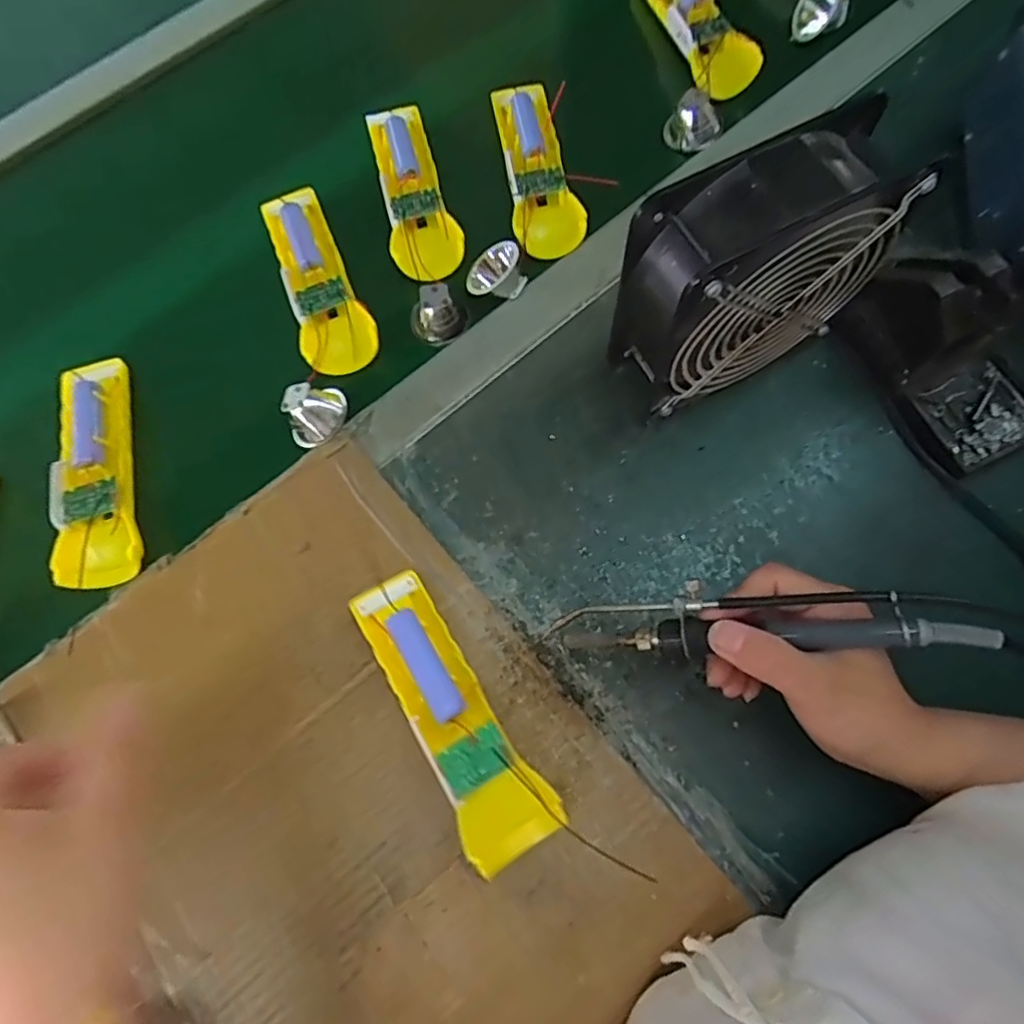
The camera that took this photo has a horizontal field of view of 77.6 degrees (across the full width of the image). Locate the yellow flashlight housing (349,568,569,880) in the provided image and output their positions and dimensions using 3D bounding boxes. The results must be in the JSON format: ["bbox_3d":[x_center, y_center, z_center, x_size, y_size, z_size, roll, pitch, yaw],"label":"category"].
[{"bbox_3d":[-0.034,0.108,0.349,0.048,0.035,0.164,-31,76,-9],"label":"yellow flashlight housing"}]

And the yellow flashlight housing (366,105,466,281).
[{"bbox_3d":[-0.074,-0.235,0.473,0.049,0.033,0.148,-16,74,-5],"label":"yellow flashlight housing"}]

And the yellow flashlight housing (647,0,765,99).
[{"bbox_3d":[0.135,-0.370,0.477,0.036,0.025,0.144,-22,74,-7],"label":"yellow flashlight housing"}]

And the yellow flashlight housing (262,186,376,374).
[{"bbox_3d":[-0.140,-0.167,0.455,0.049,0.020,0.151,-22,74,-7],"label":"yellow flashlight housing"}]

